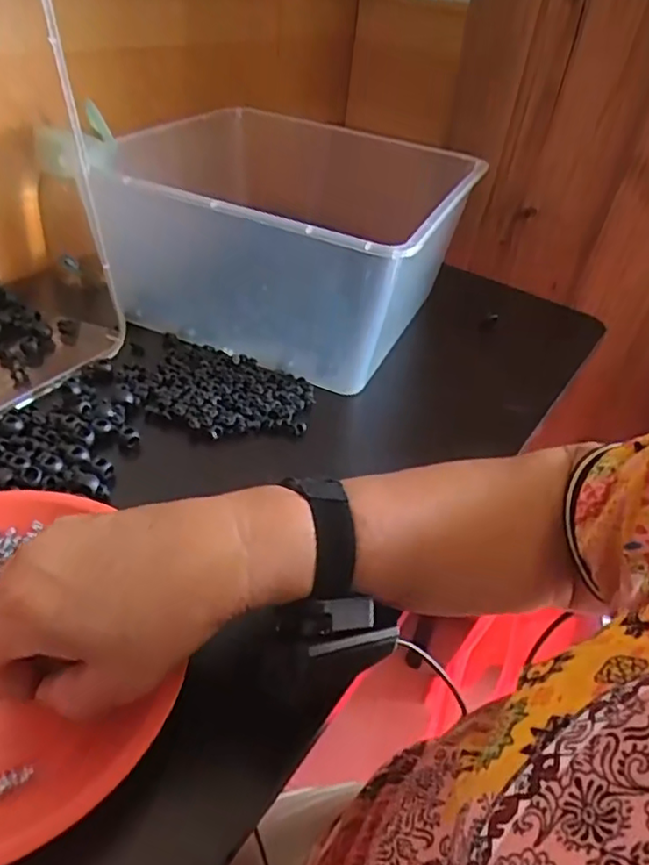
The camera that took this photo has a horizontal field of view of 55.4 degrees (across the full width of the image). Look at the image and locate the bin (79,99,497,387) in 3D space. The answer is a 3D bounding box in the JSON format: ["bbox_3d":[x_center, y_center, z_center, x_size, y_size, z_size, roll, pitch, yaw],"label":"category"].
[{"bbox_3d":[-0.026,-0.200,0.604,0.283,0.141,0.326,19,40,13],"label":"bin"}]

